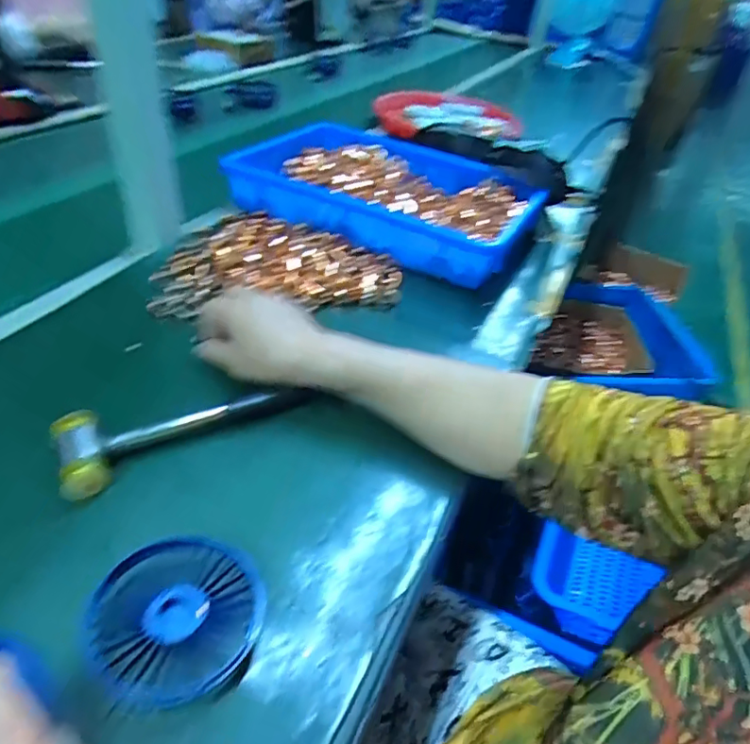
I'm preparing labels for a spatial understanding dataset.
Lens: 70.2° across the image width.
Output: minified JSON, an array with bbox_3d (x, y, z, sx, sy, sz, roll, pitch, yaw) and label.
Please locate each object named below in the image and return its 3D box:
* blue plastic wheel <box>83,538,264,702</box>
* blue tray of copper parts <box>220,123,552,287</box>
[{"bbox_3d":[-0.106,0.131,0.290,0.087,0.021,0.076,-21,47,-29],"label":"blue plastic wheel"},{"bbox_3d":[0.018,-0.234,0.699,0.353,0.071,0.254,20,42,16],"label":"blue tray of copper parts"}]

